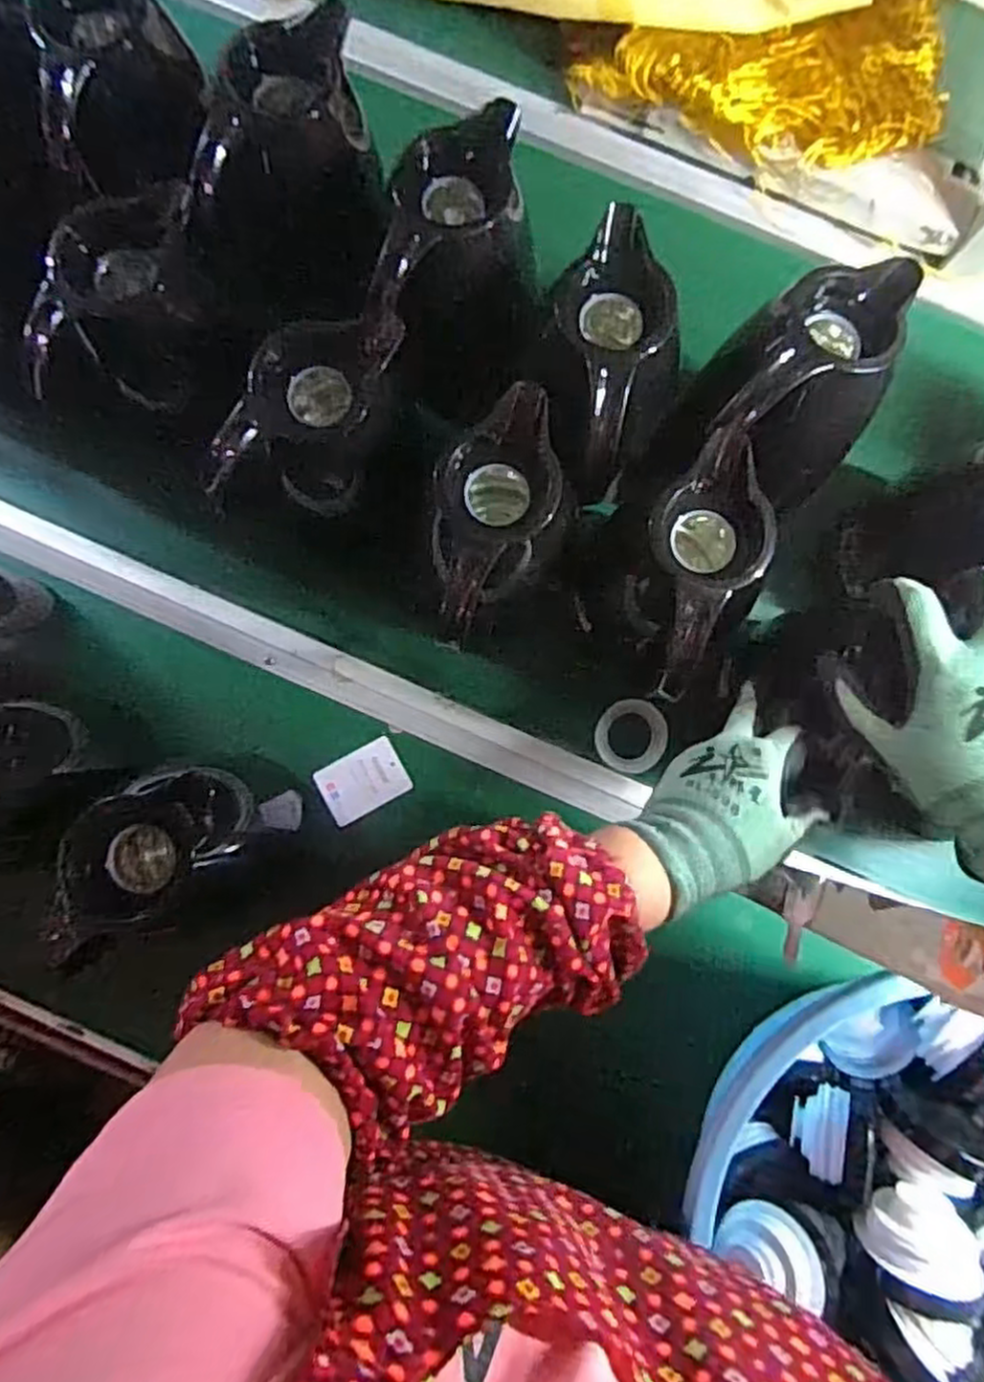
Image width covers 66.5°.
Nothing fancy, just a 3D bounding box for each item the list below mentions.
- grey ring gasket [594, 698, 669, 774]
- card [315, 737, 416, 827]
[{"bbox_3d":[0.116,0.038,0.621,0.059,0.012,0.059,0,84,-1],"label":"grey ring gasket"},{"bbox_3d":[-0.106,0.074,0.618,0.070,0.004,0.051,-29,91,-3],"label":"card"}]

